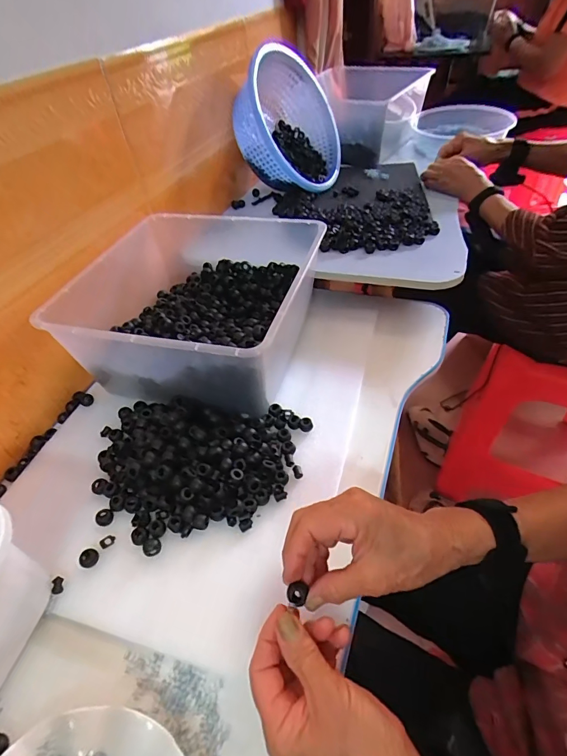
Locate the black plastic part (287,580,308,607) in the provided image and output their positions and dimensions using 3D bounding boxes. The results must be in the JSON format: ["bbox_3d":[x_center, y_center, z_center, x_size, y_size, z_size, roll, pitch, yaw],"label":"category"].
[{"bbox_3d":[0.011,0.171,0.322,0.016,0.007,0.016,1,47,-1],"label":"black plastic part"}]

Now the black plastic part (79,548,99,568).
[{"bbox_3d":[-0.196,0.181,0.407,0.017,0.006,0.019,-27,48,-18],"label":"black plastic part"}]

